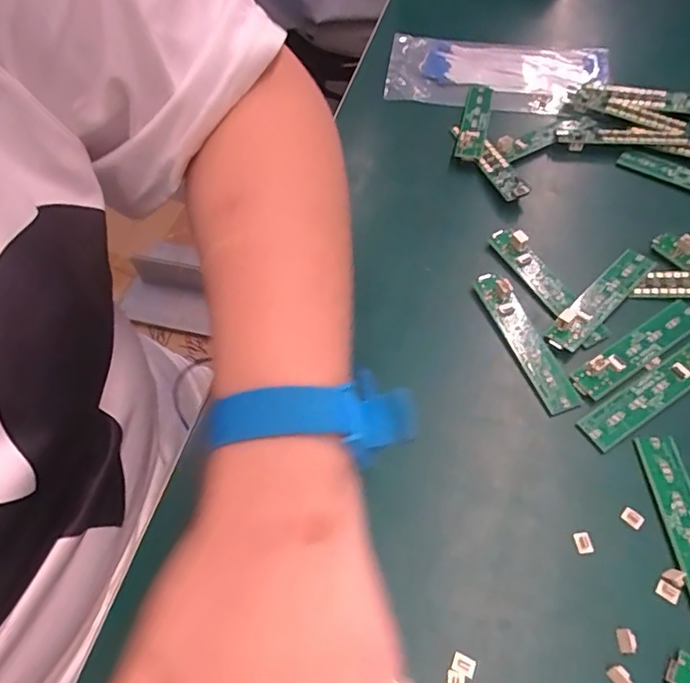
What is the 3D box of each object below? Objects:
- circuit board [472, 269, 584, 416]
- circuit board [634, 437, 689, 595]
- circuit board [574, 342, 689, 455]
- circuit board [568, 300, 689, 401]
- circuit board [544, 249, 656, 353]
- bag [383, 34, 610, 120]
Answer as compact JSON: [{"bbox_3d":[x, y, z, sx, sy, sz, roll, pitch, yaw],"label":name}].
[{"bbox_3d":[0.091,-0.003,0.273,0.017,0.010,0.083,-17,60,-10],"label":"circuit board"},{"bbox_3d":[0.143,0.078,0.220,0.017,0.006,0.082,-2,58,-1],"label":"circuit board"},{"bbox_3d":[0.147,0.023,0.253,0.081,0.007,0.018,-29,62,-17],"label":"circuit board"},{"bbox_3d":[0.148,0.003,0.265,0.081,0.005,0.018,-29,63,-17],"label":"circuit board"},{"bbox_3d":[0.136,-0.023,0.281,0.080,0.007,0.017,-39,66,-21],"label":"circuit board"},{"bbox_3d":[0.112,-0.203,0.398,0.158,0.012,0.078,10,59,6],"label":"bag"}]

